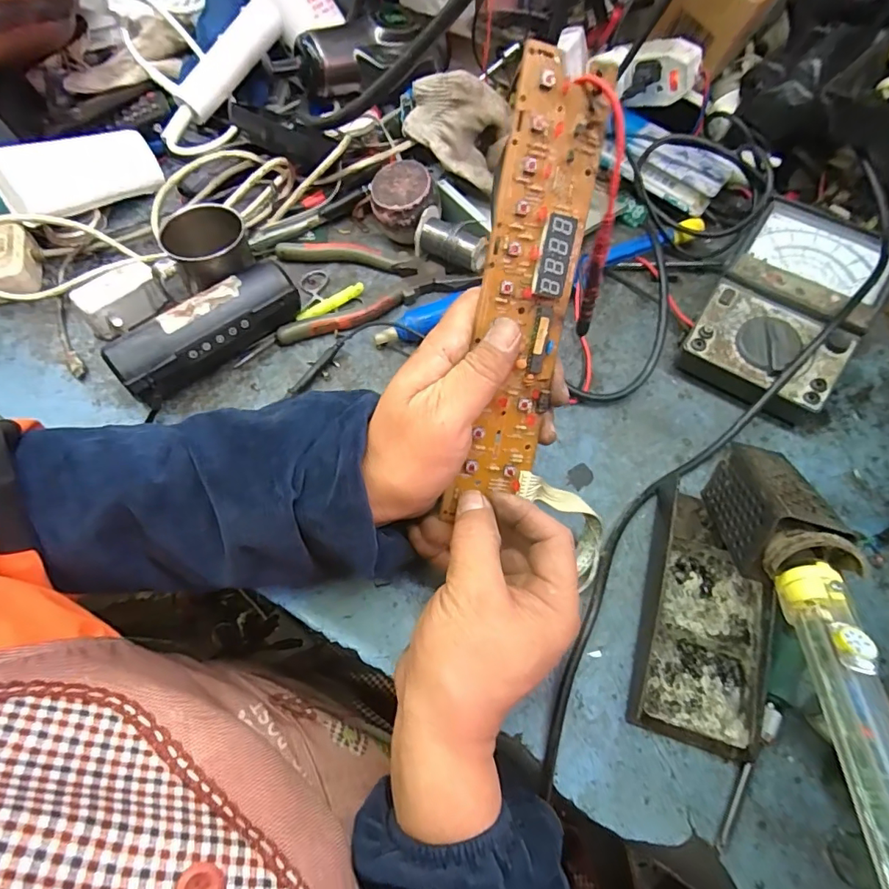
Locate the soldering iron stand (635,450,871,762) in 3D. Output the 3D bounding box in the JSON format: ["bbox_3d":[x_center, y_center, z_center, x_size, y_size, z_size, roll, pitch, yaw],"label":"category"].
[{"bbox_3d":[0.169,0.081,0.283,0.074,0.129,0.161,15,63,7],"label":"soldering iron stand"}]

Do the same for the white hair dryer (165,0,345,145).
[{"bbox_3d":[-0.220,-0.417,0.530,0.083,0.109,0.235,38,98,18],"label":"white hair dryer"}]

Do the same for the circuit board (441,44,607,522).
[{"bbox_3d":[0.044,-0.079,0.276,0.048,0.008,0.225,7,103,-9],"label":"circuit board"}]

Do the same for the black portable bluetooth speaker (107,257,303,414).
[{"bbox_3d":[-0.190,-0.090,0.416,0.046,0.052,0.147,41,69,19],"label":"black portable bluetooth speaker"}]

